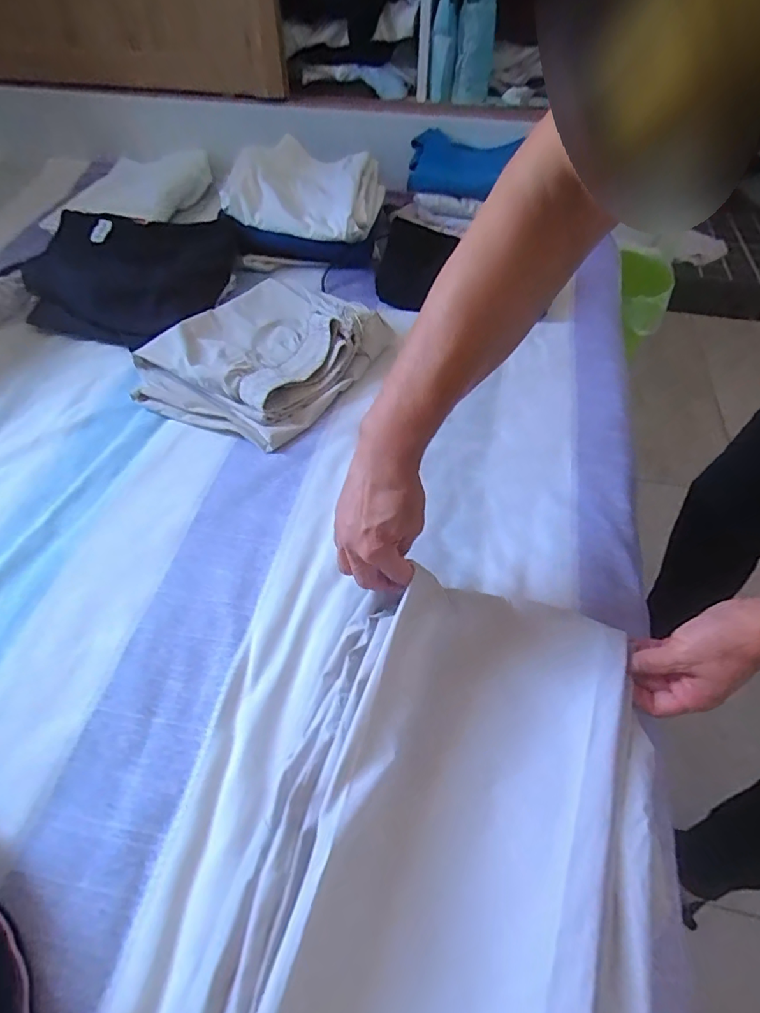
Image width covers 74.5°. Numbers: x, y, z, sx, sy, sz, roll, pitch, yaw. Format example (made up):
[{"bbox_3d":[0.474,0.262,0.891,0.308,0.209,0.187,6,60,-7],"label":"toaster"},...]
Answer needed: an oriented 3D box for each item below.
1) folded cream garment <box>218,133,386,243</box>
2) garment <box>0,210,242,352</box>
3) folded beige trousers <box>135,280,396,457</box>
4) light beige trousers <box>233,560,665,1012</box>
[{"bbox_3d":[-0.126,-0.541,0.850,0.252,0.075,0.198,11,52,8],"label":"folded cream garment"},{"bbox_3d":[-0.385,-0.371,0.788,0.273,0.083,0.270,18,55,14],"label":"garment"},{"bbox_3d":[-0.167,-0.212,0.685,0.267,0.071,0.300,35,60,24],"label":"folded beige trousers"},{"bbox_3d":[0.039,0.261,0.295,0.234,0.053,0.495,15,53,12],"label":"light beige trousers"}]

